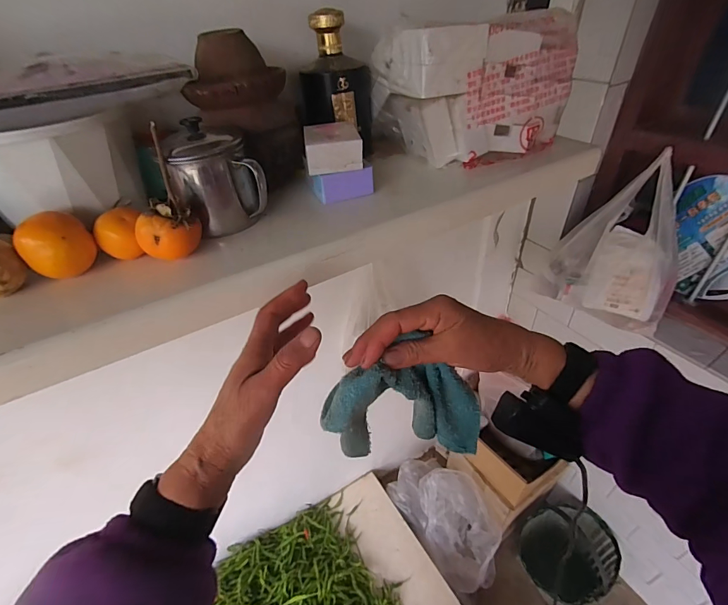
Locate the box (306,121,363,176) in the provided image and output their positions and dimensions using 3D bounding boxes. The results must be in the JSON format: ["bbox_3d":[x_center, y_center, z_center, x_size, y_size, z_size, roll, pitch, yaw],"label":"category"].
[{"bbox_3d":[-0.039,-0.196,0.474,0.067,0.034,0.090,-7,39,-5],"label":"box"}]

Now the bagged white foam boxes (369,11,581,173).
[{"bbox_3d":[0.157,-0.302,0.534,0.256,0.151,0.159,-18,41,-18],"label":"bagged white foam boxes"}]

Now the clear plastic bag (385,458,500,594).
[{"bbox_3d":[0.257,0.713,1.276,0.233,0.264,0.358,-24,43,-24],"label":"clear plastic bag"}]

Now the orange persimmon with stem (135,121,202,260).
[{"bbox_3d":[-0.200,-0.099,0.371,0.063,0.093,0.074,-22,42,-21],"label":"orange persimmon with stem"}]

